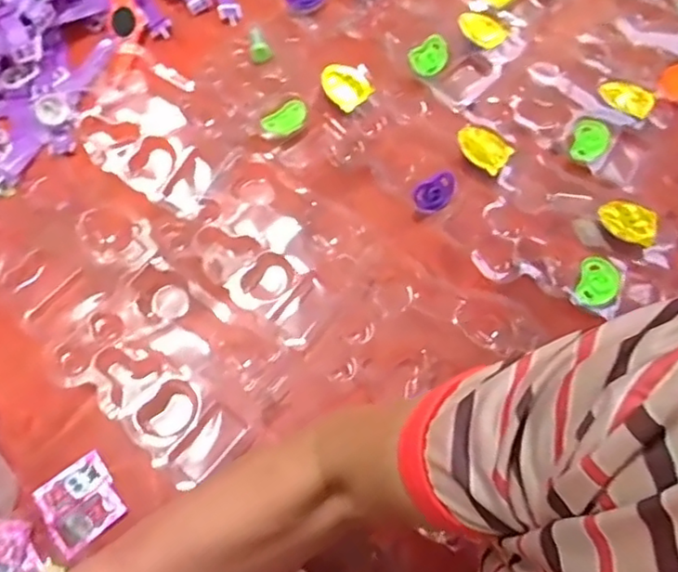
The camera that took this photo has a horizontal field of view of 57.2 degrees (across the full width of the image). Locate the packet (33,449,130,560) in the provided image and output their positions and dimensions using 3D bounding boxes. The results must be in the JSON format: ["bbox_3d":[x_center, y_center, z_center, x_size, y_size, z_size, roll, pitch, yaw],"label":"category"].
[{"bbox_3d":[-0.194,0.163,0.467,0.053,0.007,0.058,-34,71,-17],"label":"packet"}]

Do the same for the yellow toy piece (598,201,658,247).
[{"bbox_3d":[0.268,-0.061,0.571,0.054,0.012,0.045,35,68,13],"label":"yellow toy piece"}]

